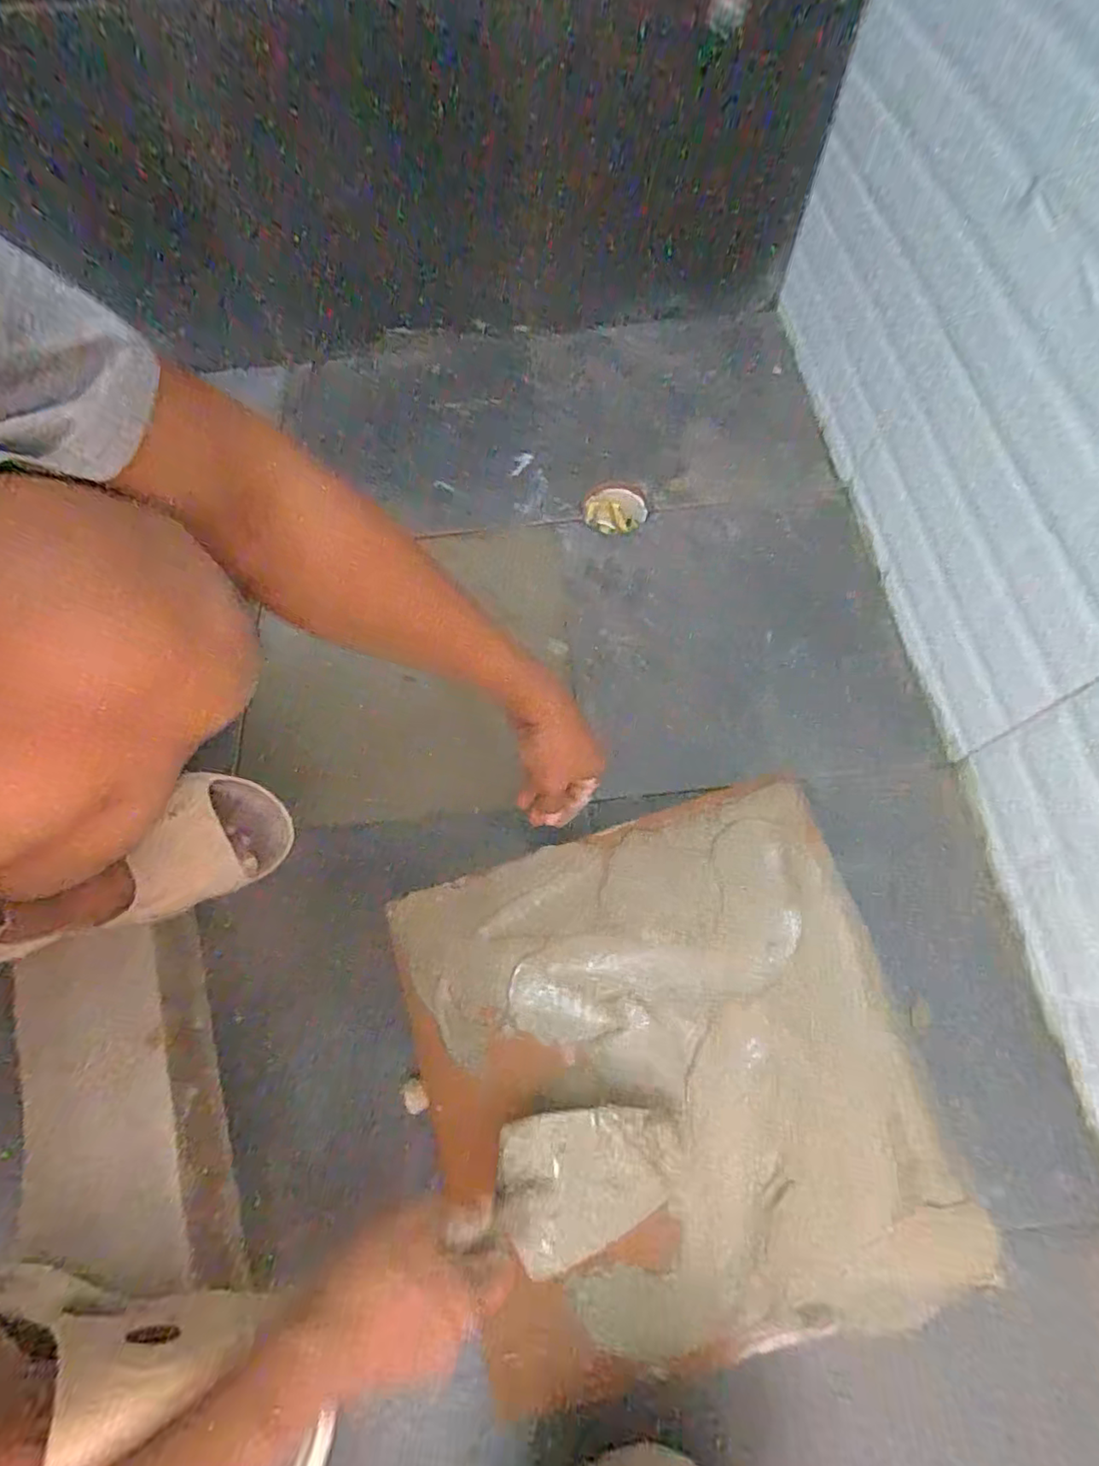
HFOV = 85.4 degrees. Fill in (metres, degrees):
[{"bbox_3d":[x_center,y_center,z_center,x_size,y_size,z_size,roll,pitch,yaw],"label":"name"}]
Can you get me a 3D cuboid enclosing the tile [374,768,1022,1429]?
[{"bbox_3d":[0.090,0.278,0.492,0.392,0.026,0.390,-18,73,4],"label":"tile"}]

